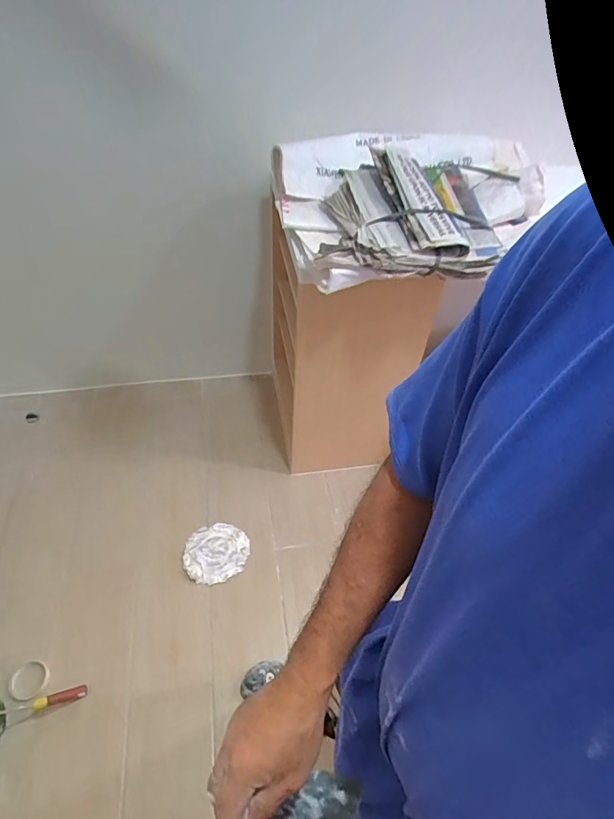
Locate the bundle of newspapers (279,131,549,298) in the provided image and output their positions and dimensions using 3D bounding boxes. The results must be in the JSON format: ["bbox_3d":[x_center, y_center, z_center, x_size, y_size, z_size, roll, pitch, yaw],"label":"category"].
[{"bbox_3d":[0.276,-0.525,1.190,0.668,0.152,0.562,-4,49,-9],"label":"bundle of newspapers"}]

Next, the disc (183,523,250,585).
[{"bbox_3d":[-0.280,0.437,1.434,0.191,0.045,0.175,3,49,-3],"label":"disc"}]

